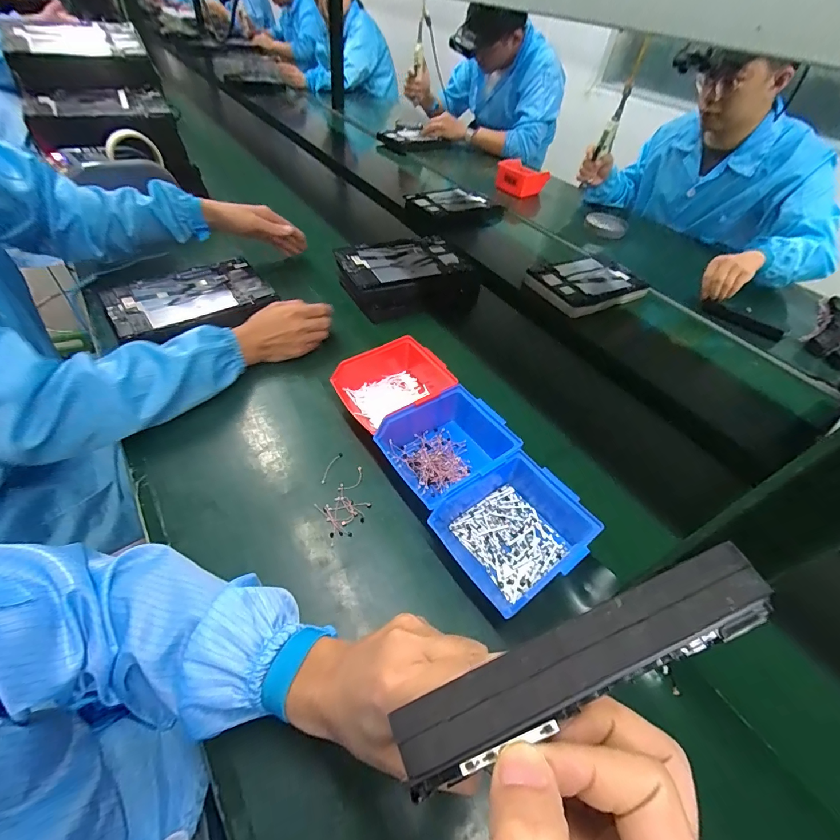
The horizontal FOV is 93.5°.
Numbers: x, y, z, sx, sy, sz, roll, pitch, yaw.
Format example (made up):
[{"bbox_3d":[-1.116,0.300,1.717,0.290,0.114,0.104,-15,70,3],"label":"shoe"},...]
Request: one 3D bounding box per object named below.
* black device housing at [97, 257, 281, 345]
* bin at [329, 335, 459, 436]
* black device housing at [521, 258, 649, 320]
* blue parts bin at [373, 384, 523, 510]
[{"bbox_3d":[-0.385,-0.208,0.669,0.241,0.025,0.163,-29,58,-30],"label":"black device housing"},{"bbox_3d":[-0.023,-0.046,0.553,0.166,0.070,0.121,-25,56,-25],"label":"bin"},{"bbox_3d":[0.363,-0.305,0.870,0.234,0.030,0.168,-18,53,-23],"label":"black device housing"},{"bbox_3d":[0.037,0.036,0.488,0.150,0.065,0.123,-23,55,-24],"label":"blue parts bin"}]

